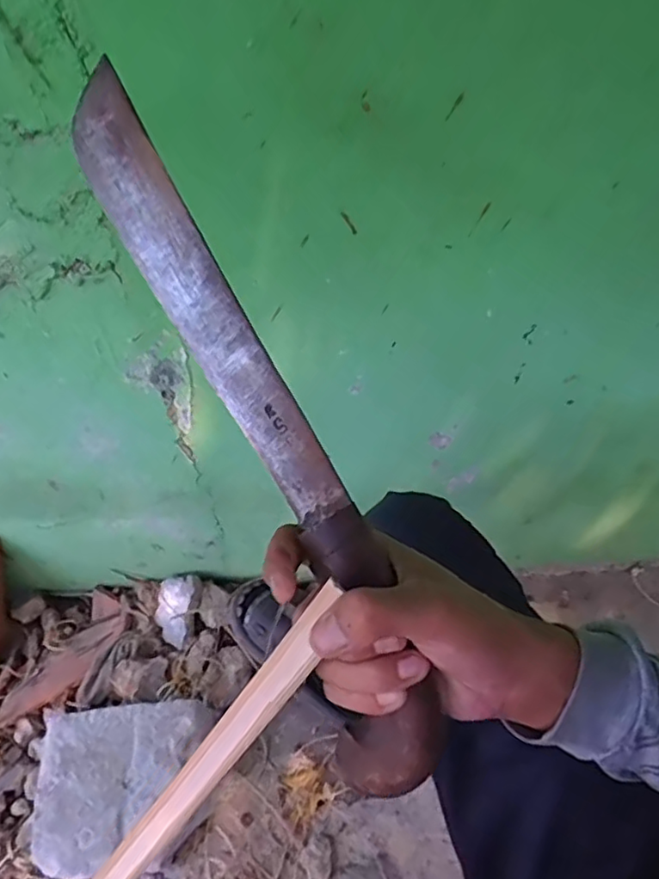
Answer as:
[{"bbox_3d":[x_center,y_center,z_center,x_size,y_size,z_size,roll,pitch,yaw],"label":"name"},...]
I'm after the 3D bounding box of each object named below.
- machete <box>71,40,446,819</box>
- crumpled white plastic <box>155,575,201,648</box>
[{"bbox_3d":[-0.046,-0.017,0.319,0.054,0.031,0.398,-25,82,-16],"label":"machete"},{"bbox_3d":[-0.248,0.275,0.984,0.077,0.062,0.101,2,50,6],"label":"crumpled white plastic"}]

